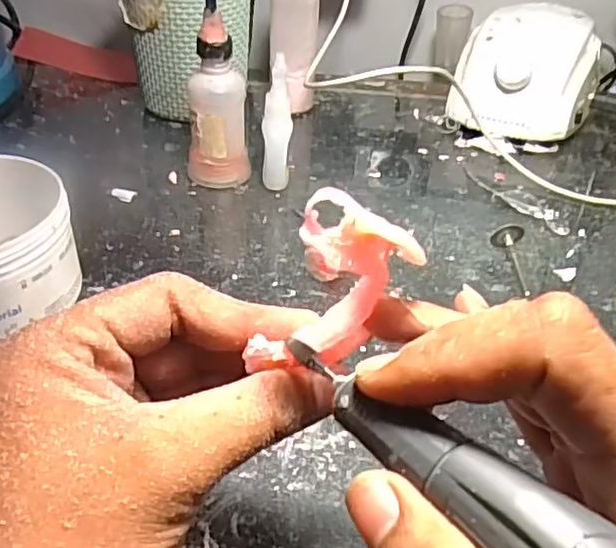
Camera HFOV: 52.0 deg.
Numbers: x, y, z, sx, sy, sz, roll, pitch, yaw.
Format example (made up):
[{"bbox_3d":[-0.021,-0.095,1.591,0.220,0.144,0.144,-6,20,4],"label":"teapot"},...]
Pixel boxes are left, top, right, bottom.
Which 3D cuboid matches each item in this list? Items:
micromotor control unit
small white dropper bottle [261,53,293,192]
[{"bbox_3d":[0.181,-0.163,0.517,0.102,0.081,0.120,19,42,18],"label":"micromotor control unit"},{"bbox_3d":[-0.020,-0.096,0.415,0.019,0.087,0.017,0,40,-5],"label":"small white dropper bottle"}]

